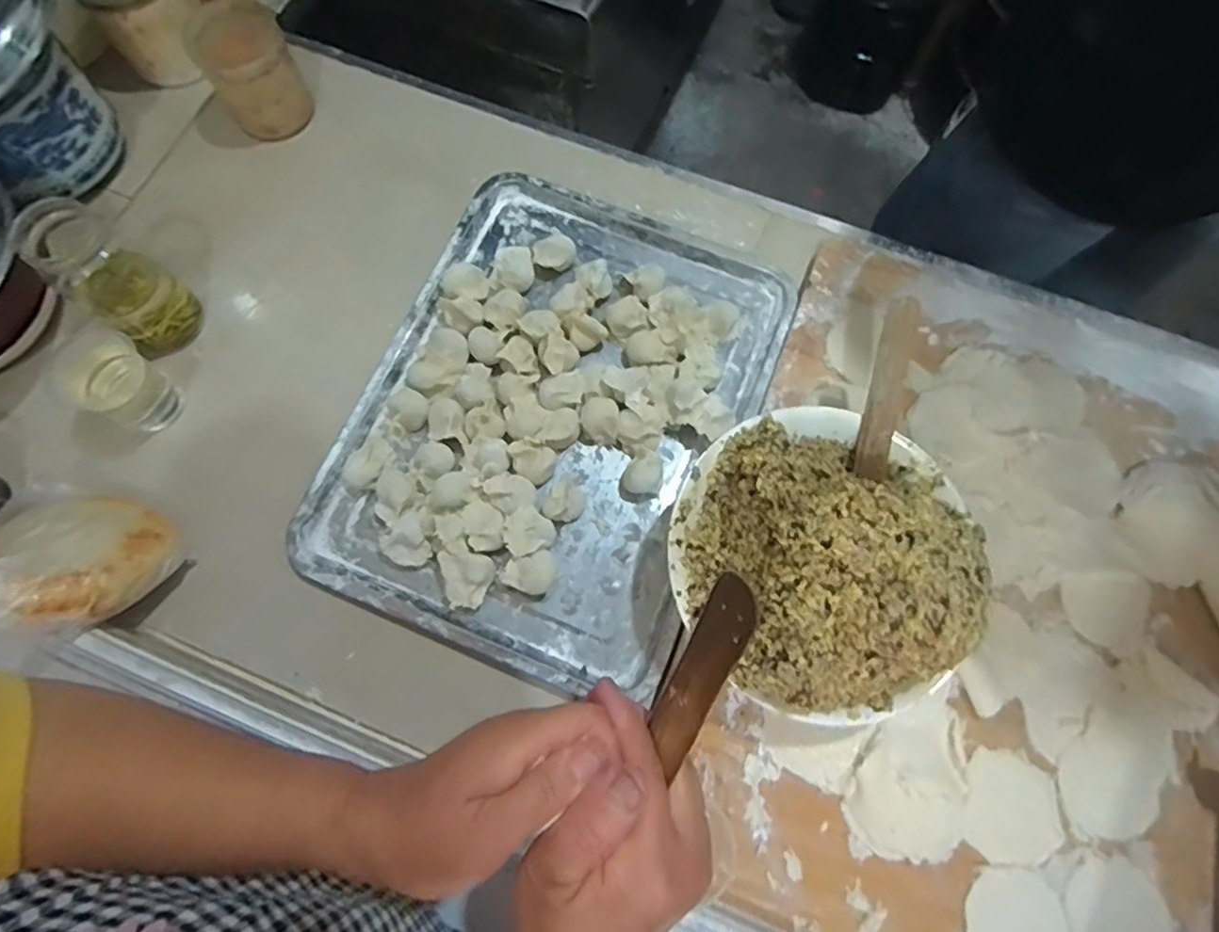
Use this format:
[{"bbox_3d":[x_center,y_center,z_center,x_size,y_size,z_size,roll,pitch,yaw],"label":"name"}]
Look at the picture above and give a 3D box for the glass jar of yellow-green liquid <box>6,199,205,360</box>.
[{"bbox_3d":[-0.418,-0.153,0.538,0.062,0.140,0.068,0,74,-1],"label":"glass jar of yellow-green liquid"}]

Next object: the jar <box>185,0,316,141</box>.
[{"bbox_3d":[-0.354,-0.392,0.635,0.082,0.097,0.086,0,74,-1],"label":"jar"}]

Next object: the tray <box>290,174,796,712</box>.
[{"bbox_3d":[-0.045,-0.051,0.563,0.325,0.028,0.431,21,75,5],"label":"tray"}]

